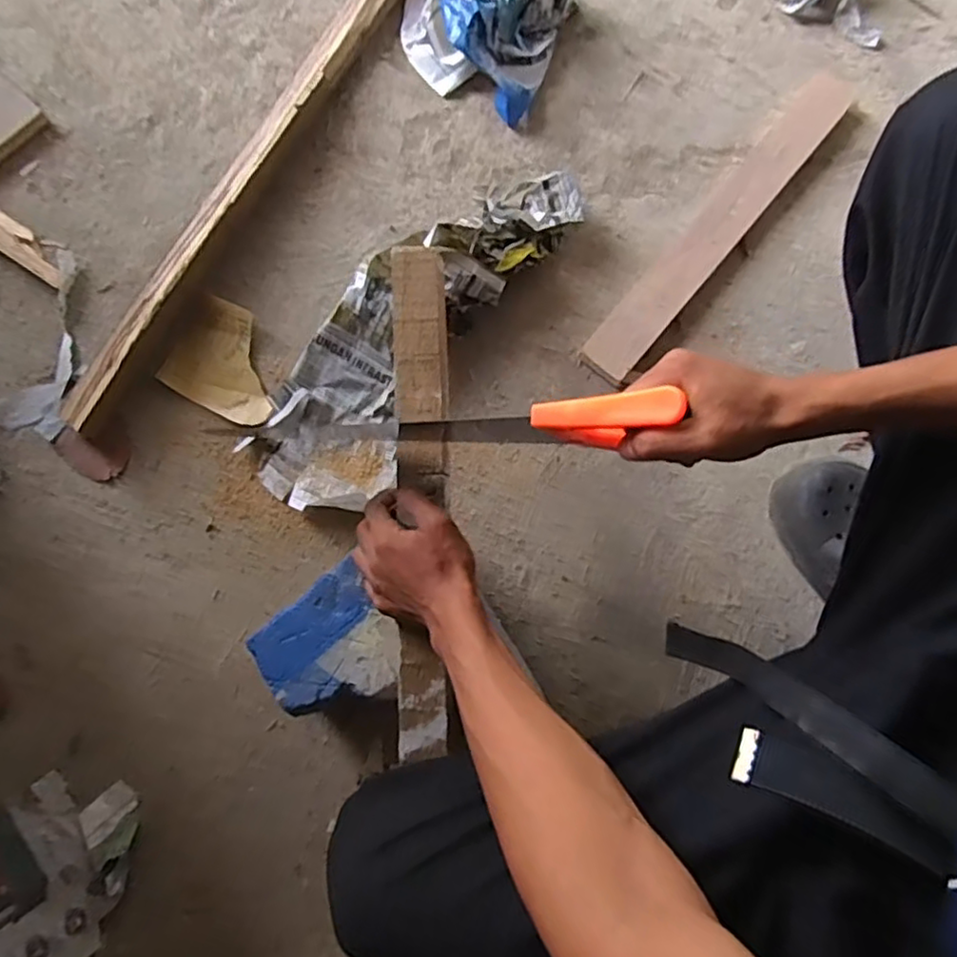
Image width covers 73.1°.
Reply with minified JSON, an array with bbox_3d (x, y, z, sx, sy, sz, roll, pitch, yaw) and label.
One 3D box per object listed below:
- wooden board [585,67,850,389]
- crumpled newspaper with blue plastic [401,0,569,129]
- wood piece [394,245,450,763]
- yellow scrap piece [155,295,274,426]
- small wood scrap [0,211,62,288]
[{"bbox_3d":[0.282,-0.295,0.741,0.056,0.015,0.474,39,82,6],"label":"wooden board"},{"bbox_3d":[0.002,-0.562,0.767,0.195,0.079,0.210,22,80,3],"label":"crumpled newspaper with blue plastic"},{"bbox_3d":[-0.050,0.016,0.555,0.045,0.013,0.432,0,87,-1],"label":"wood piece"},{"bbox_3d":[-0.272,-0.128,0.711,0.124,0.014,0.112,29,81,4],"label":"yellow scrap piece"},{"bbox_3d":[-0.535,-0.275,0.741,0.154,0.013,0.038,33,81,5],"label":"small wood scrap"}]

